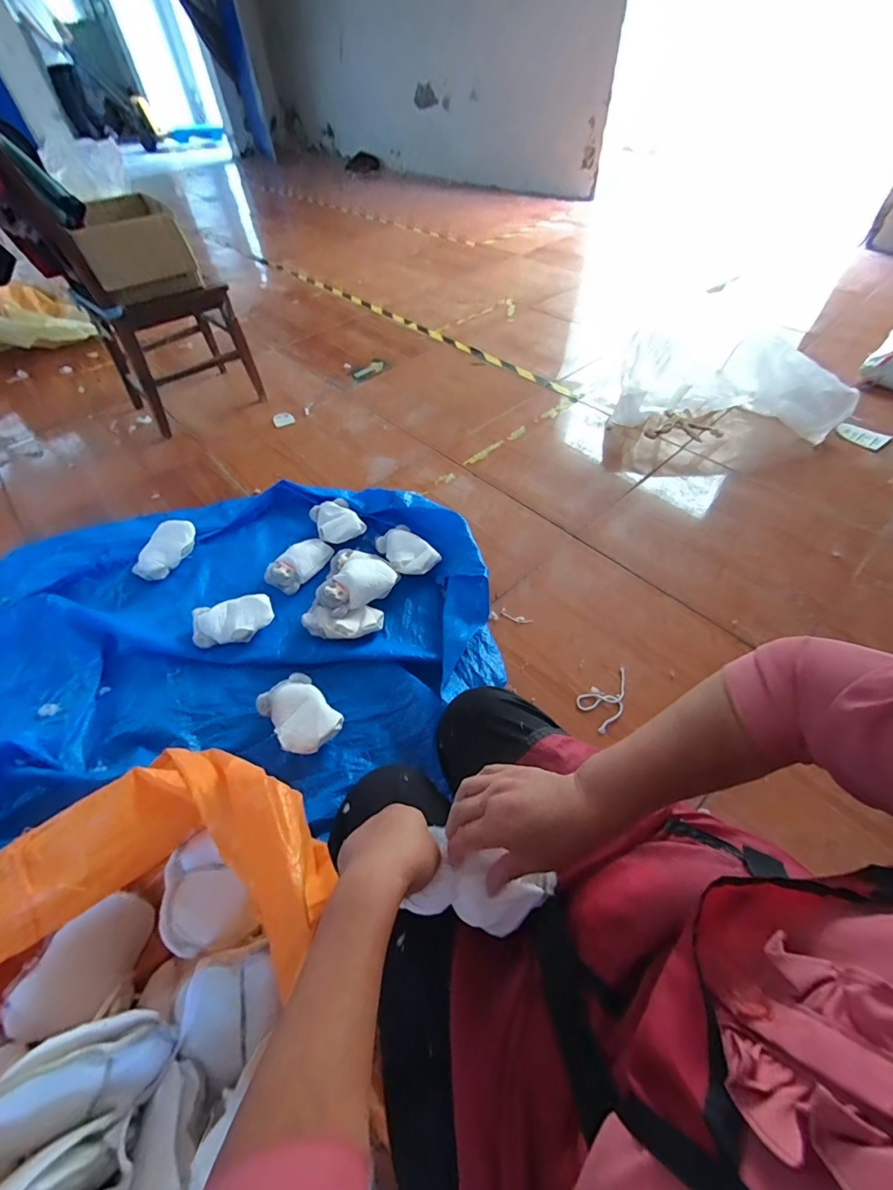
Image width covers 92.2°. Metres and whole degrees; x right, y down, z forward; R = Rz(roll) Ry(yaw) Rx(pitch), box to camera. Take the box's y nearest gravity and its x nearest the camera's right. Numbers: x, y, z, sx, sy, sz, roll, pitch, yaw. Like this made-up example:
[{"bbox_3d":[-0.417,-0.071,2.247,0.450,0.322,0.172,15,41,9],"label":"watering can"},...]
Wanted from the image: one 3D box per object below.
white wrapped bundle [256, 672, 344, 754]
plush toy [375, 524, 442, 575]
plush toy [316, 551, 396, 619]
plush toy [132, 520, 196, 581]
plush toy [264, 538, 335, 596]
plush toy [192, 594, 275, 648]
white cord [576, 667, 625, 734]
[{"bbox_3d":[-0.307,0.250,0.901,0.121,0.063,0.183,-39,62,-24],"label":"white wrapped bundle"},{"bbox_3d":[-0.108,-0.114,1.172,0.114,0.049,0.177,-34,58,-22],"label":"plush toy"},{"bbox_3d":[-0.240,-0.035,1.098,0.206,0.077,0.160,-37,59,-23],"label":"plush toy"},{"bbox_3d":[-0.769,-0.124,1.186,0.088,0.076,0.187,22,57,16],"label":"plush toy"},{"bbox_3d":[-0.396,-0.084,1.165,0.098,0.043,0.186,35,61,23],"label":"plush toy"},{"bbox_3d":[-0.516,0.064,1.046,0.183,0.055,0.112,-16,55,-11],"label":"plush toy"},{"bbox_3d":[0.364,0.229,0.942,0.143,0.008,0.088,-28,60,-17],"label":"white cord"}]

